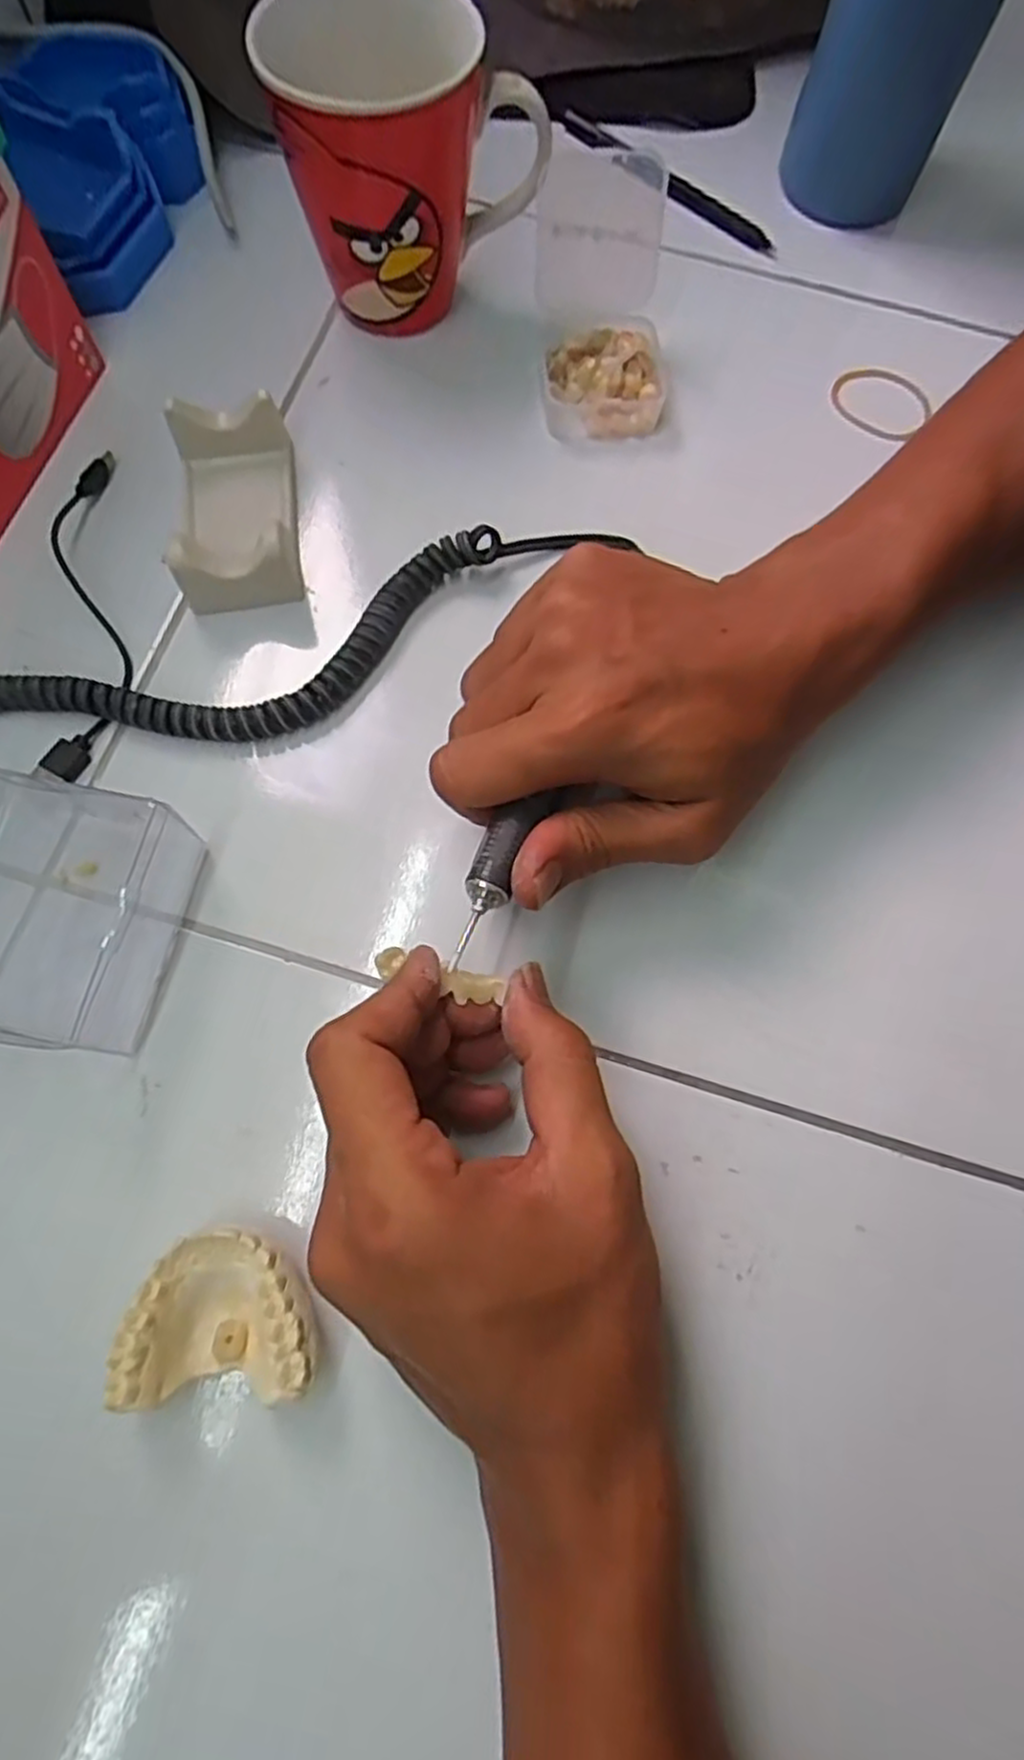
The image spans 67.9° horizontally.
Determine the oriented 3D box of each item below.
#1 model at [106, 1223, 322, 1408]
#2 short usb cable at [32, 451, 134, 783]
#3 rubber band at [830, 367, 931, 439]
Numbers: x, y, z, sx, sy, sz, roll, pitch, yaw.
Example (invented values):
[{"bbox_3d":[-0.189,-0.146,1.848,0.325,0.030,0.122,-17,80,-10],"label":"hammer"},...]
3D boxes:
[{"bbox_3d":[-0.087,0.130,0.230,0.056,0.020,0.044,0,73,-2],"label":"model"},{"bbox_3d":[-0.172,-0.114,0.312,0.032,0.013,0.153,-4,73,-3],"label":"short usb cable"},{"bbox_3d":[0.178,-0.233,0.368,0.043,0.005,0.040,1,72,-2],"label":"rubber band"}]

